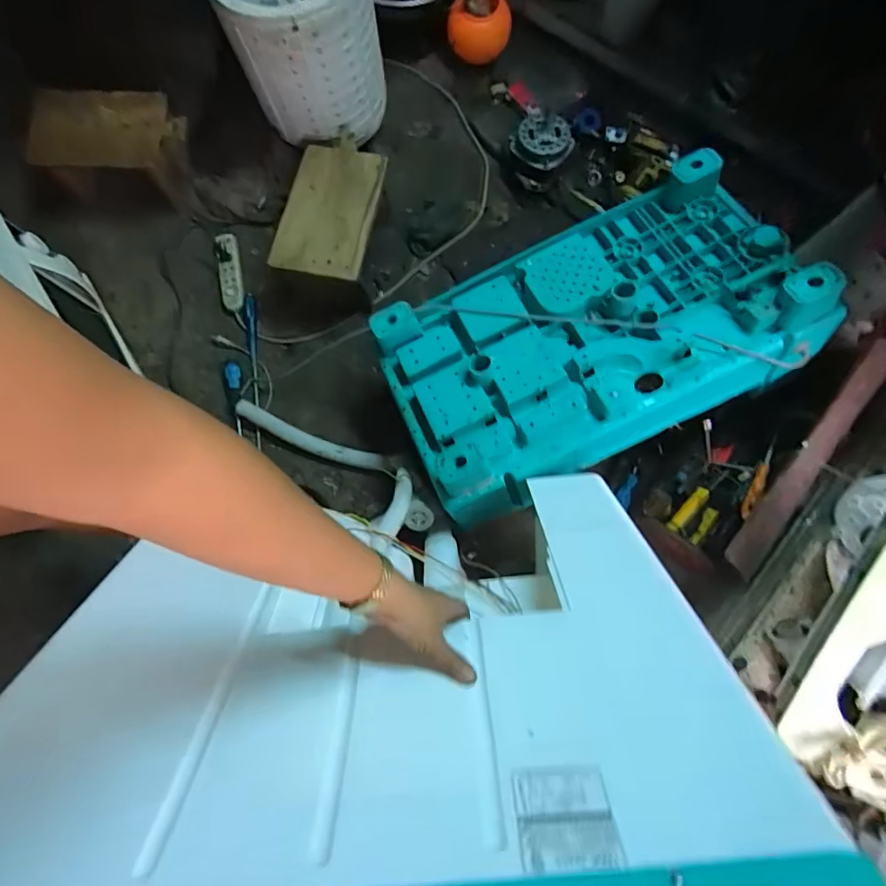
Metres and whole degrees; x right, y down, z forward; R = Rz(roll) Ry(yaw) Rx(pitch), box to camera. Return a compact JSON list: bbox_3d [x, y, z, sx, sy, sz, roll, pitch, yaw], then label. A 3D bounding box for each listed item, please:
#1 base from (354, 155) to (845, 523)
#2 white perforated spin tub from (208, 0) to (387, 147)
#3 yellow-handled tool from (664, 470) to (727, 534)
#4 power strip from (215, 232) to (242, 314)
[{"bbox_3d":[0.233,-0.195,0.831,0.663,0.124,0.399,-23,74,-7],"label":"base"},{"bbox_3d":[-0.275,-0.805,0.999,0.280,0.302,0.286,-12,73,-4],"label":"white perforated spin tub"},{"bbox_3d":[0.461,0.106,0.919,0.035,0.032,0.160,42,77,12],"label":"yellow-handled tool"},{"bbox_3d":[-0.481,-0.382,1.148,0.051,0.037,0.178,-9,85,-2],"label":"power strip"}]

